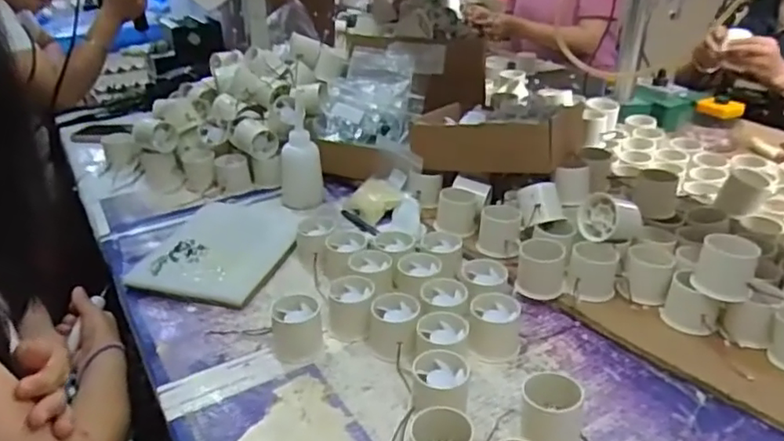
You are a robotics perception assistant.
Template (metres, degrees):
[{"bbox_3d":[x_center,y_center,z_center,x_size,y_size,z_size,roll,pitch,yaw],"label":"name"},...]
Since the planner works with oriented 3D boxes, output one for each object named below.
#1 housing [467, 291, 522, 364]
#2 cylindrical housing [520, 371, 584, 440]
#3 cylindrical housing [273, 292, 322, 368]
[{"bbox_3d":[0.106,0.111,0.619,0.051,0.048,0.055,-1,29,1],"label":"housing"},{"bbox_3d":[0.134,0.161,0.504,0.048,0.041,0.051,-1,29,1],"label":"cylindrical housing"},{"bbox_3d":[-0.099,0.113,0.634,0.051,0.046,0.056,-2,28,0],"label":"cylindrical housing"}]

